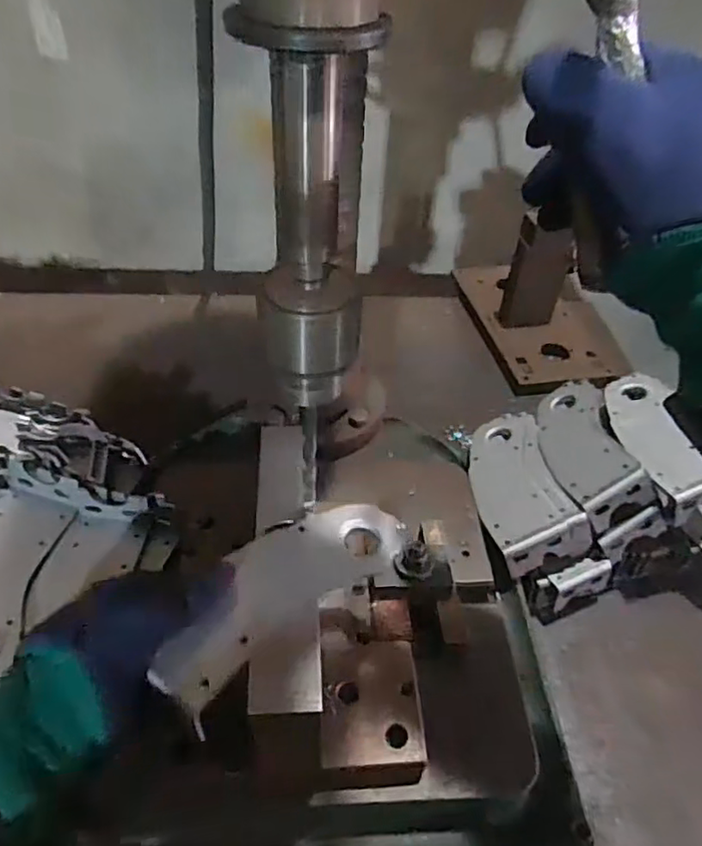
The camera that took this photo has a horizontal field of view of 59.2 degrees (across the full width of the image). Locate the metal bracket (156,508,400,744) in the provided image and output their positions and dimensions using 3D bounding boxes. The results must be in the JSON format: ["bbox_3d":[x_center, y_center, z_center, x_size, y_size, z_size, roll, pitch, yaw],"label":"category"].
[{"bbox_3d":[-0.042,0.101,0.379,0.070,0.017,0.167,36,52,28],"label":"metal bracket"}]

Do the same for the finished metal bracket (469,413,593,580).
[{"bbox_3d":[0.165,0.063,0.612,0.090,0.045,0.185,-16,35,5],"label":"finished metal bracket"}]

